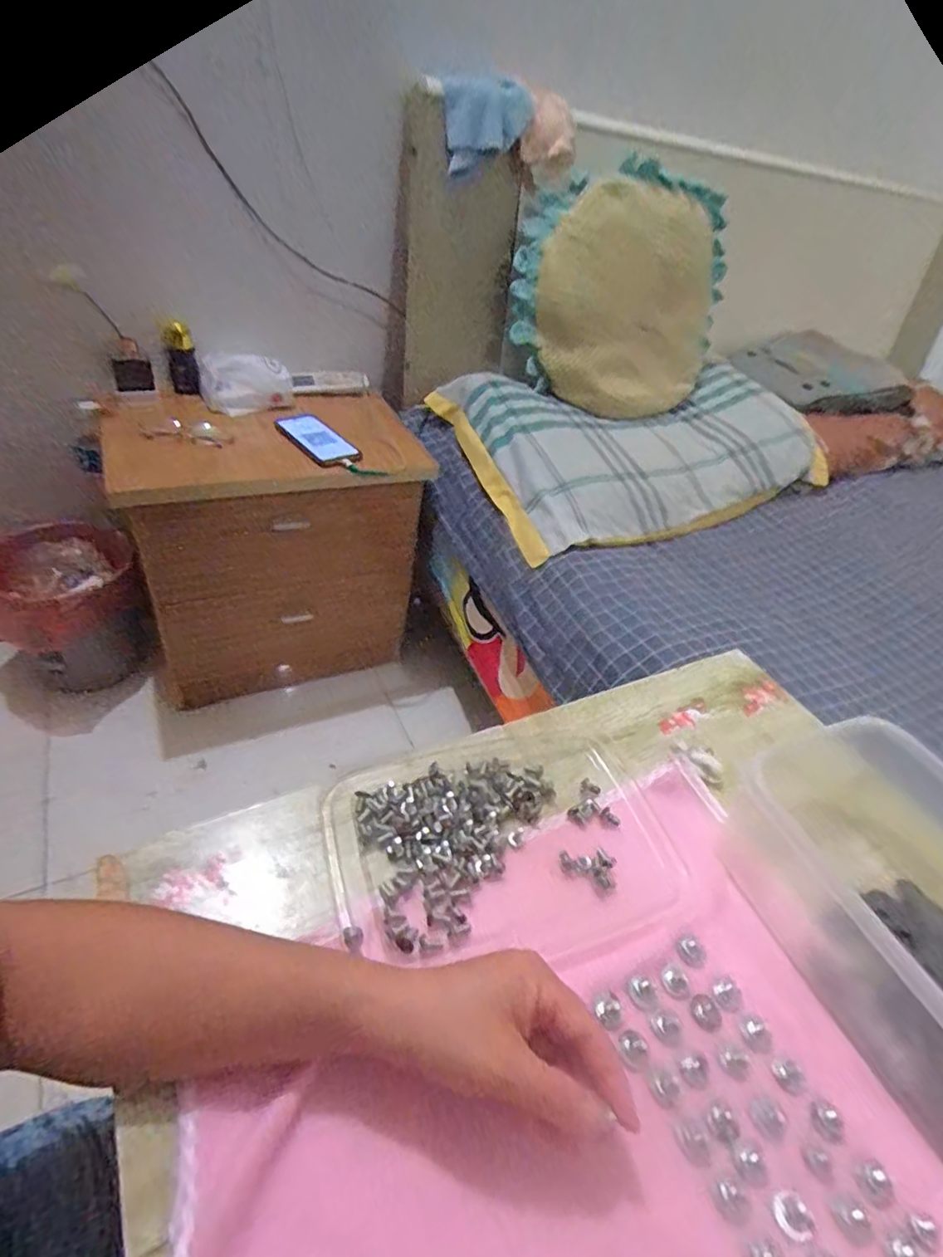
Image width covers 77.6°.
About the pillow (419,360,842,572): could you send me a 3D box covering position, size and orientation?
[{"bbox_3d":[0.317,-0.335,1.045,0.708,0.080,0.410,-14,65,-24],"label":"pillow"}]

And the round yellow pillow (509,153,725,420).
[{"bbox_3d":[0.285,-0.639,1.107,0.400,0.135,0.611,19,68,-8],"label":"round yellow pillow"}]

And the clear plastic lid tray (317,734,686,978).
[{"bbox_3d":[0.023,0.145,0.406,0.228,0.022,0.167,-9,45,-22],"label":"clear plastic lid tray"}]

